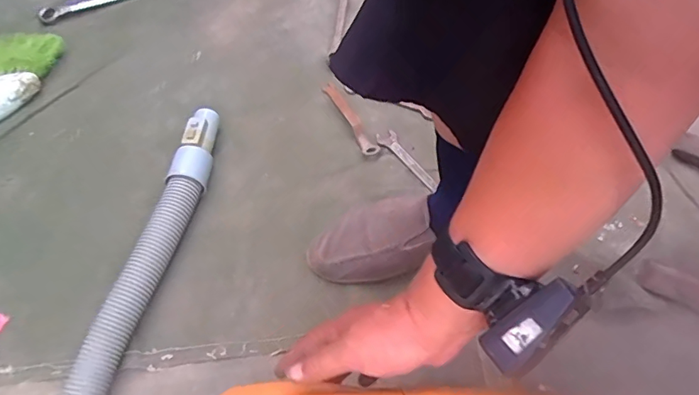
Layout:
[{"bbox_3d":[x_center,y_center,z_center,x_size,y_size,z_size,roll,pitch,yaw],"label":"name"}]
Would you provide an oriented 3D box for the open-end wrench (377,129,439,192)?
[{"bbox_3d":[0.079,-0.049,0.682,0.028,0.006,0.113,-27,62,-17],"label":"open-end wrench"}]

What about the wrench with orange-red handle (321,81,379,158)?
[{"bbox_3d":[0.000,-0.119,0.727,0.023,0.022,0.142,-23,60,-15],"label":"wrench with orange-red handle"}]

